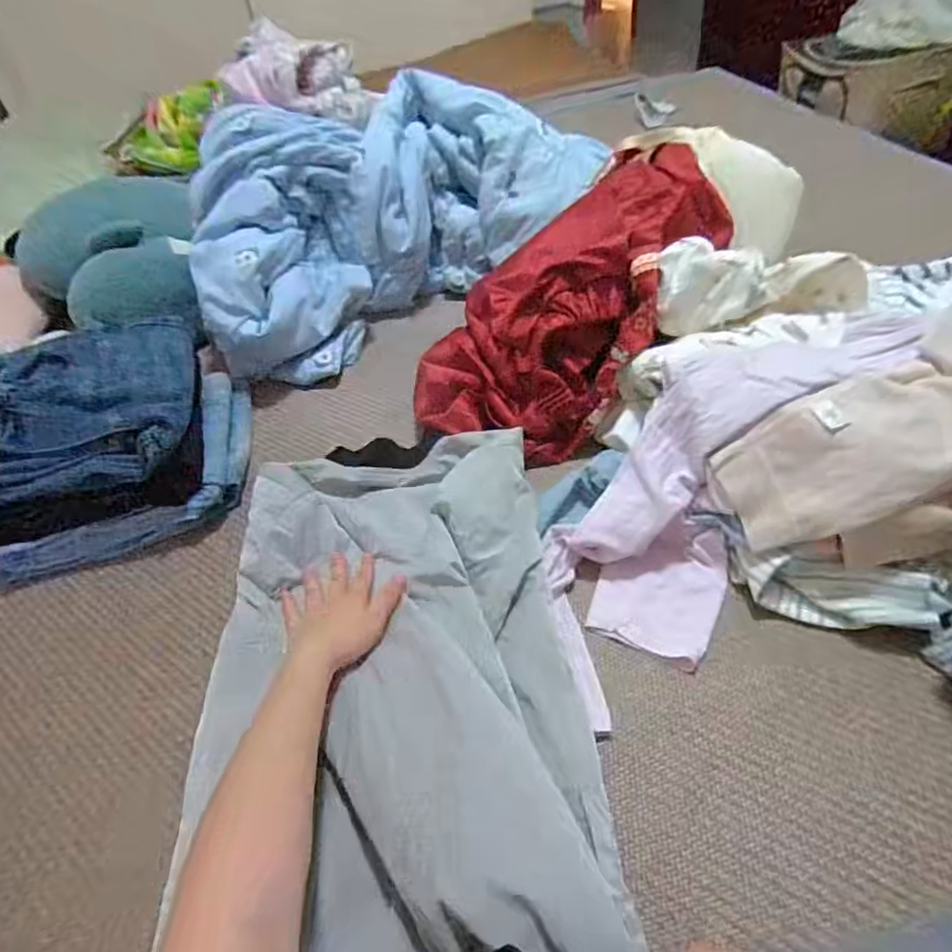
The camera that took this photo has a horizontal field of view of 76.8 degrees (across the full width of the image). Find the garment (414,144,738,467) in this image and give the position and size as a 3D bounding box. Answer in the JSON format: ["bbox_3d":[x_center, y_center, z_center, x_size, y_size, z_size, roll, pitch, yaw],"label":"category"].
[{"bbox_3d":[0.124,-0.219,0.739,0.231,0.203,0.414,26,56,31],"label":"garment"}]

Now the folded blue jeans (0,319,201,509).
[{"bbox_3d":[-0.459,-0.082,0.705,0.250,0.095,0.189,-18,46,-7],"label":"folded blue jeans"}]

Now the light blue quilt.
[{"bbox_3d":[-0.162,-0.401,0.927,0.550,0.241,0.345,-28,48,-17],"label":"light blue quilt"}]

